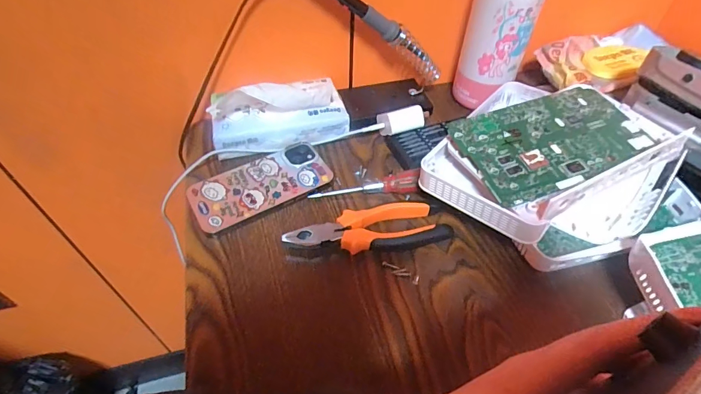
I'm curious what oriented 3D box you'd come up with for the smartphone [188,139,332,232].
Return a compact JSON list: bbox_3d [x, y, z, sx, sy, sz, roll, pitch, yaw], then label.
[{"bbox_3d":[-0.095,-0.014,0.417,0.144,0.015,0.069,-24,54,-21],"label":"smartphone"}]

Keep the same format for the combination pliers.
[{"bbox_3d":[0.016,0.031,0.373,0.149,0.021,0.047,-9,50,-9],"label":"combination pliers"}]

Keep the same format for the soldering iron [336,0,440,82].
[{"bbox_3d":[0.027,-0.195,0.434,0.231,0.028,0.021,22,42,-35],"label":"soldering iron"}]

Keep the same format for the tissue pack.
[{"bbox_3d":[-0.085,-0.104,0.446,0.150,0.074,0.082,-15,50,-12],"label":"tissue pack"}]

